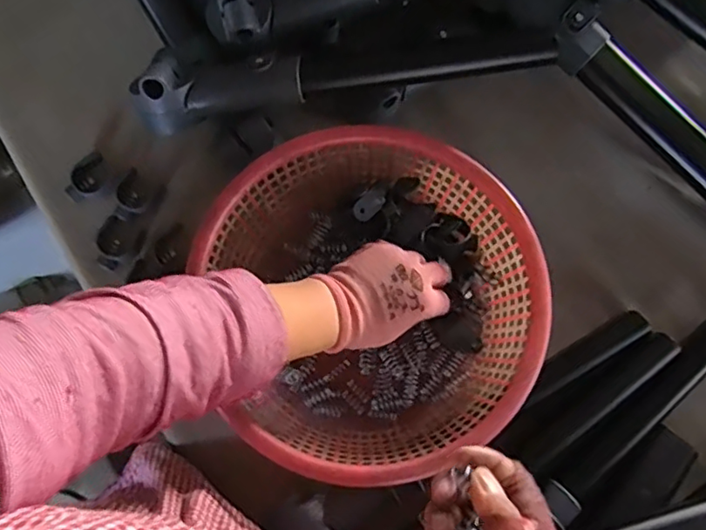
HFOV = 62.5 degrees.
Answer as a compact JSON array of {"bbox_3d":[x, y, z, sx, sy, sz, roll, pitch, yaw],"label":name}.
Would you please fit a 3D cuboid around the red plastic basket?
[{"bbox_3d":[0.016,0.031,0.532,0.284,0.094,0.291,-44,81,-9],"label":"red plastic basket"}]

